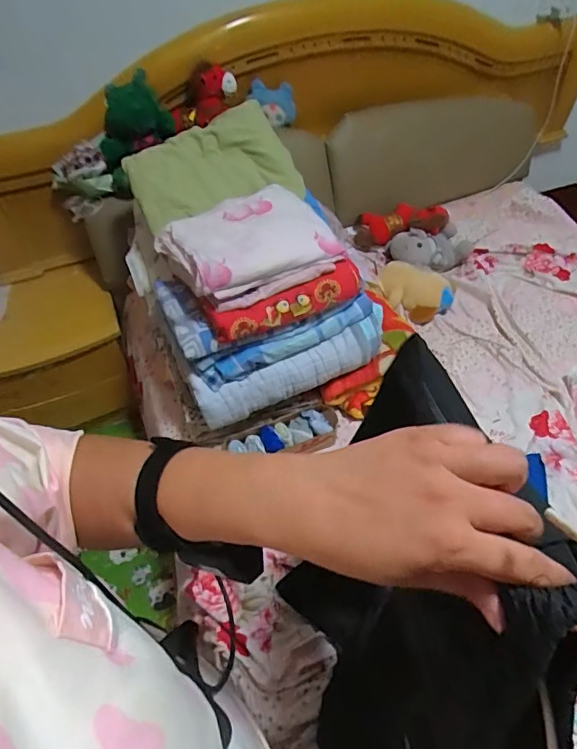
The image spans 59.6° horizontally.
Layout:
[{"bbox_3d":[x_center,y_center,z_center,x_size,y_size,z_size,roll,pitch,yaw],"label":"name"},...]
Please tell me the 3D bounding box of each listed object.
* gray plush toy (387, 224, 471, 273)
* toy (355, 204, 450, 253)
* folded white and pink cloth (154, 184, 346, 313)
[{"bbox_3d":[0.491,-0.424,1.698,0.293,0.094,0.127,-6,49,-24],"label":"gray plush toy"},{"bbox_3d":[0.379,-0.527,1.775,0.339,0.112,0.135,-5,44,31],"label":"toy"},{"bbox_3d":[-0.080,-0.276,1.052,0.322,0.084,0.278,-28,54,-18],"label":"folded white and pink cloth"}]

